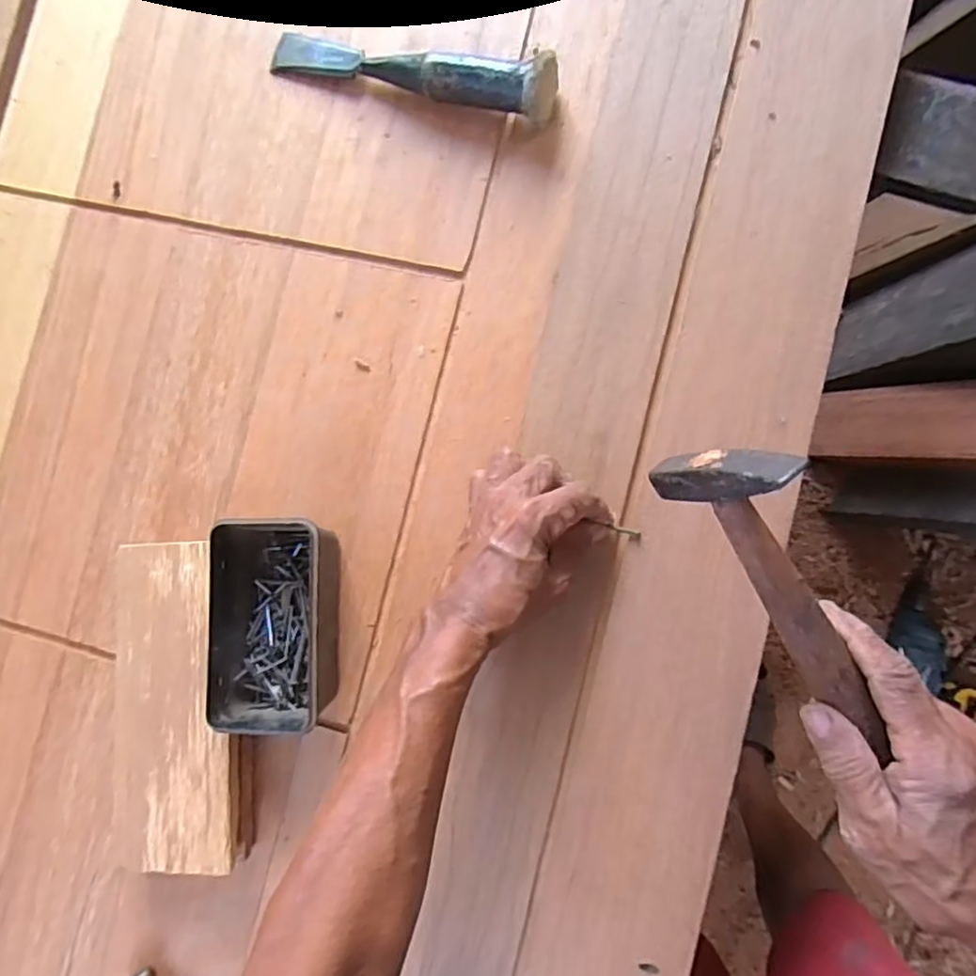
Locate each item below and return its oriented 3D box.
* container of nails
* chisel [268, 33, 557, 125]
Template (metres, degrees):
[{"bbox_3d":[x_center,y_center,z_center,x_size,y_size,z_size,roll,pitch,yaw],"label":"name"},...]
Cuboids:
[{"bbox_3d":[-0.149,0.096,0.462,0.082,0.063,0.145,1,86,8],"label":"container of nails"},{"bbox_3d":[-0.066,-0.324,0.490,0.238,0.046,0.043,18,88,9],"label":"chisel"}]

